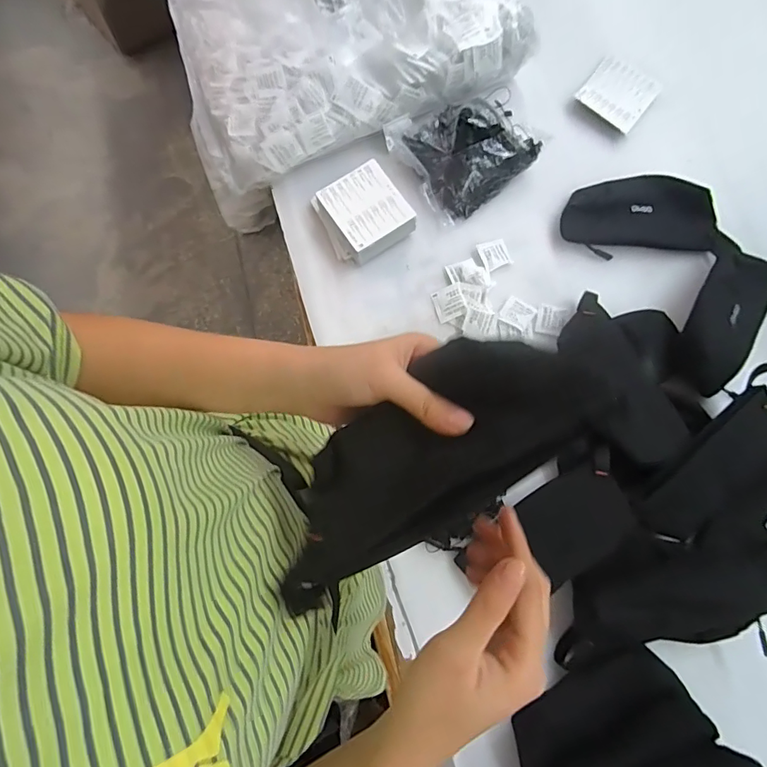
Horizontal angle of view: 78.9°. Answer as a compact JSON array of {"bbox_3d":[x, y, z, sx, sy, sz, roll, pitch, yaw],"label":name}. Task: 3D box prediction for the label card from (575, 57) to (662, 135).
[{"bbox_3d":[0.328,-0.407,0.656,0.091,0.013,0.085,38,81,9],"label":"label card"}]

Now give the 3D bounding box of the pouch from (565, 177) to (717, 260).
[{"bbox_3d":[0.327,-0.218,0.604,0.185,0.034,0.101,-4,77,1],"label":"pouch"}]

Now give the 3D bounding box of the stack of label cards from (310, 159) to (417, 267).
[{"bbox_3d":[-0.028,-0.223,0.607,0.102,0.040,0.106,-31,78,-5],"label":"stack of label cards"}]

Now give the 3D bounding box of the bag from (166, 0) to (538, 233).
[{"bbox_3d":[-0.076,-0.495,0.642,0.453,0.095,0.360,-29,78,-5],"label":"bag"}]

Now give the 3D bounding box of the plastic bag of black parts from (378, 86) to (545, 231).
[{"bbox_3d":[0.114,-0.319,0.617,0.196,0.057,0.157,-28,78,-5],"label":"plastic bag of black parts"}]

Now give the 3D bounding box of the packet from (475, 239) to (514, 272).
[{"bbox_3d":[0.145,-0.169,0.608,0.037,0.004,0.039,-21,78,-3],"label":"packet"}]

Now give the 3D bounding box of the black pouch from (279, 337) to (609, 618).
[{"bbox_3d":[0.014,0.044,0.262,0.200,0.039,0.081,-38,78,16],"label":"black pouch"}]

